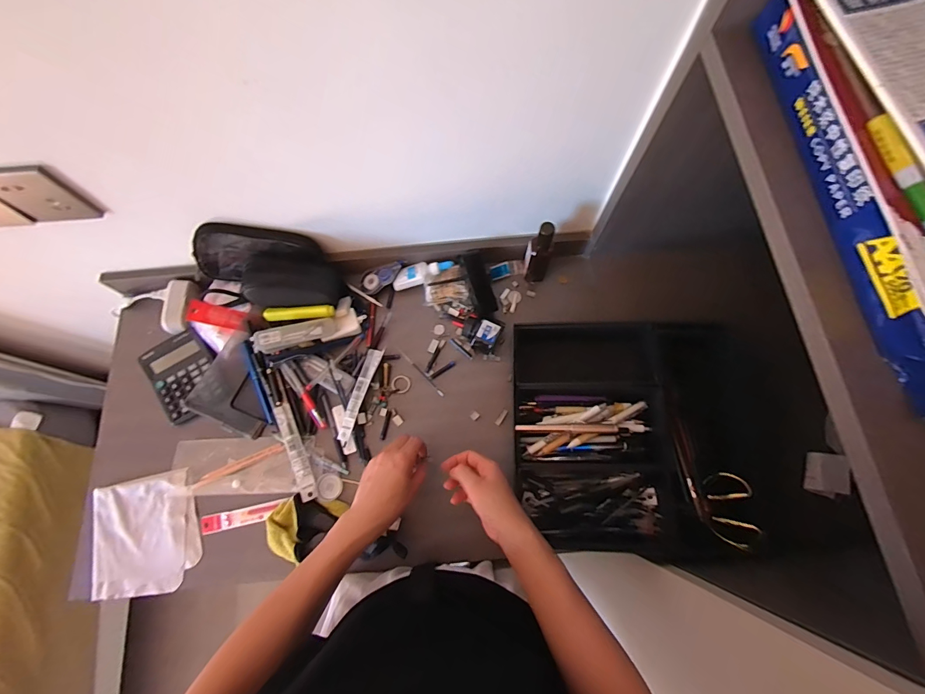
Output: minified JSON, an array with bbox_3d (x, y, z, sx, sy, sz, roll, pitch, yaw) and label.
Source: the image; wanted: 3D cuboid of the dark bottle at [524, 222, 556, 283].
[{"bbox_3d":[0.124,-0.150,0.650,0.042,0.138,0.032,13,74,6],"label":"dark bottle"}]

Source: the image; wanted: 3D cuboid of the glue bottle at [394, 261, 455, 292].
[{"bbox_3d":[-0.068,-0.128,0.695,0.107,0.024,0.039,-12,80,9],"label":"glue bottle"}]

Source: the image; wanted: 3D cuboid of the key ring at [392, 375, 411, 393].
[{"bbox_3d":[-0.102,0.062,0.665,0.031,0.004,0.029,0,73,1],"label":"key ring"}]

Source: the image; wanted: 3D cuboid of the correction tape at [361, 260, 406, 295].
[{"bbox_3d":[-0.138,-0.124,0.692,0.084,0.009,0.040,-28,74,7],"label":"correction tape"}]

